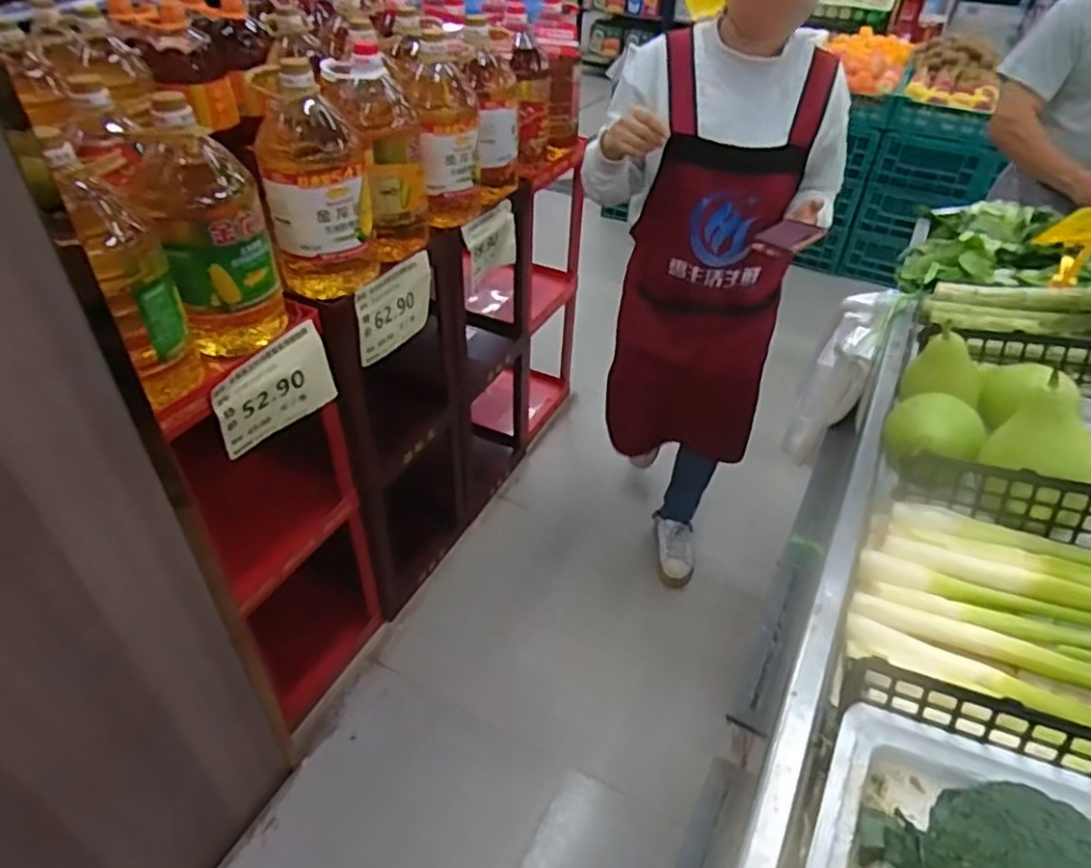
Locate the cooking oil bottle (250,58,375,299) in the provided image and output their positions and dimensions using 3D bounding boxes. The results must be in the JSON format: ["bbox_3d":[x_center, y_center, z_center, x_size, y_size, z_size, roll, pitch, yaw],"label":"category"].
[{"bbox_3d":[-0.361,-0.385,1.086,0.154,0.323,0.150,-7,42,-12],"label":"cooking oil bottle"}]

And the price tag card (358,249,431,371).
[{"bbox_3d":[-0.271,-0.223,1.242,0.009,0.147,0.207,19,41,21],"label":"price tag card"}]

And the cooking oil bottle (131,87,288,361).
[{"bbox_3d":[-0.463,-0.267,0.957,0.143,0.332,0.161,-20,46,-25],"label":"cooking oil bottle"}]

